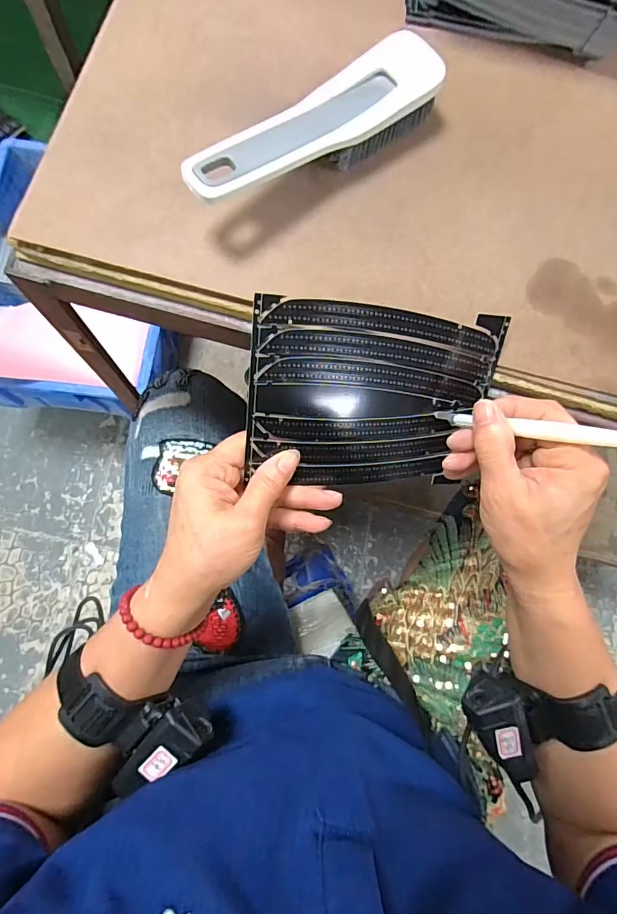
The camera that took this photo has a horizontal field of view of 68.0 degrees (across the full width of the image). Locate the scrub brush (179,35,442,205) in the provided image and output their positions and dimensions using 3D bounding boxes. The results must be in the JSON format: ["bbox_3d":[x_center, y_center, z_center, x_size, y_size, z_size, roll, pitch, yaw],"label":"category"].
[{"bbox_3d":[0.006,-0.211,0.295,0.199,0.046,0.048,-39,84,-12],"label":"scrub brush"}]

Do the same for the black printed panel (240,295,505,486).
[{"bbox_3d":[0.040,-0.036,0.294,0.155,0.012,0.115,0,116,-14],"label":"black printed panel"}]

